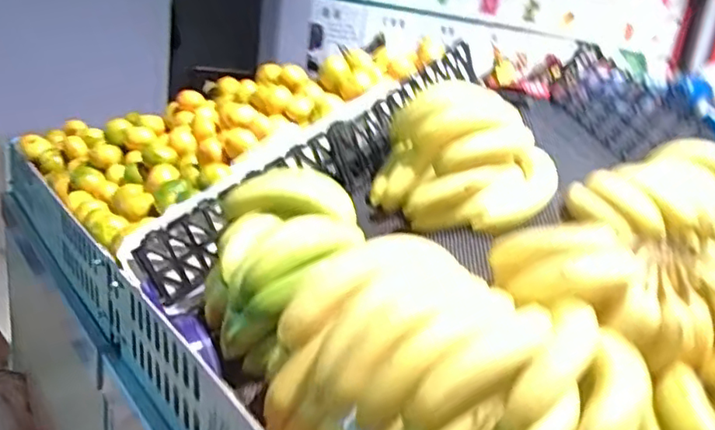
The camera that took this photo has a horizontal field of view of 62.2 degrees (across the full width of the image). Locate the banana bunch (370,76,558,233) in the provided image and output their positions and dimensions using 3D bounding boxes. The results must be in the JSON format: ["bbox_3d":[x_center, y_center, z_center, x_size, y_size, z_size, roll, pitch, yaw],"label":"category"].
[{"bbox_3d":[0.144,-0.086,0.856,0.172,0.180,0.246,-4,21,-31],"label":"banana bunch"}]

